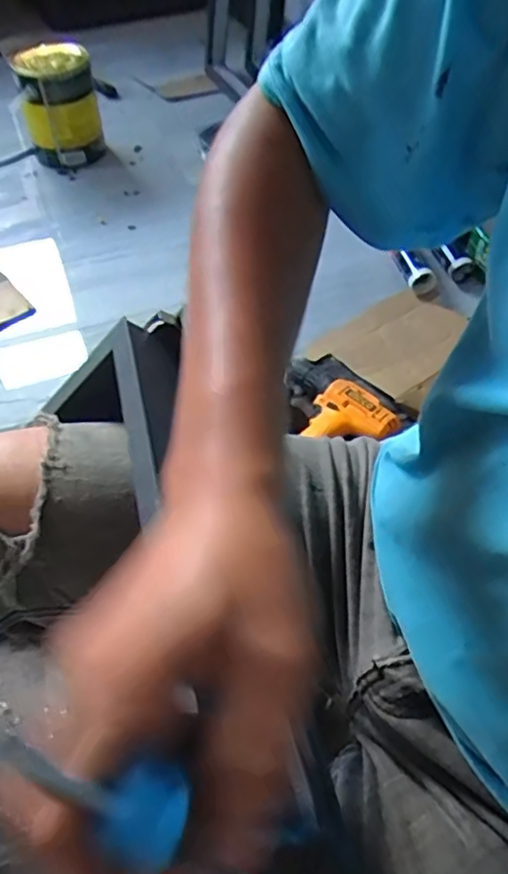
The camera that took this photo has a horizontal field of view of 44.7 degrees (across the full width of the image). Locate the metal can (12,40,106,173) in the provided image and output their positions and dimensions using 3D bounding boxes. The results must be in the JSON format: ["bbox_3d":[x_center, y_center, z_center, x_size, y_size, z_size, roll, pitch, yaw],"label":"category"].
[{"bbox_3d":[-0.414,-0.709,1.321,0.155,0.238,0.158,-1,52,1],"label":"metal can"}]

